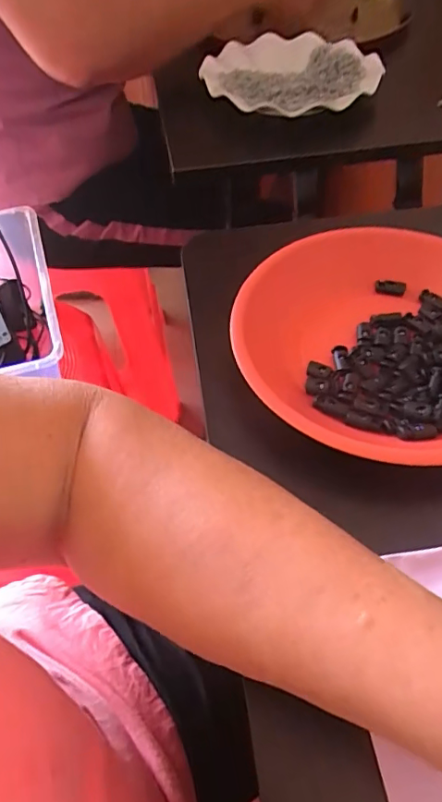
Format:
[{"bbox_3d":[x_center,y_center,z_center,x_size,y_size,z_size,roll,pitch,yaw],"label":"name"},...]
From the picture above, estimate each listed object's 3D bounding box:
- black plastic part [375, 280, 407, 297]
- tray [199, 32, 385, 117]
[{"bbox_3d":[0.121,-0.081,0.378,0.021,0.007,0.008,15,55,14],"label":"black plastic part"},{"bbox_3d":[0.071,-0.350,0.561,0.172,0.024,0.161,-11,53,-6],"label":"tray"}]

